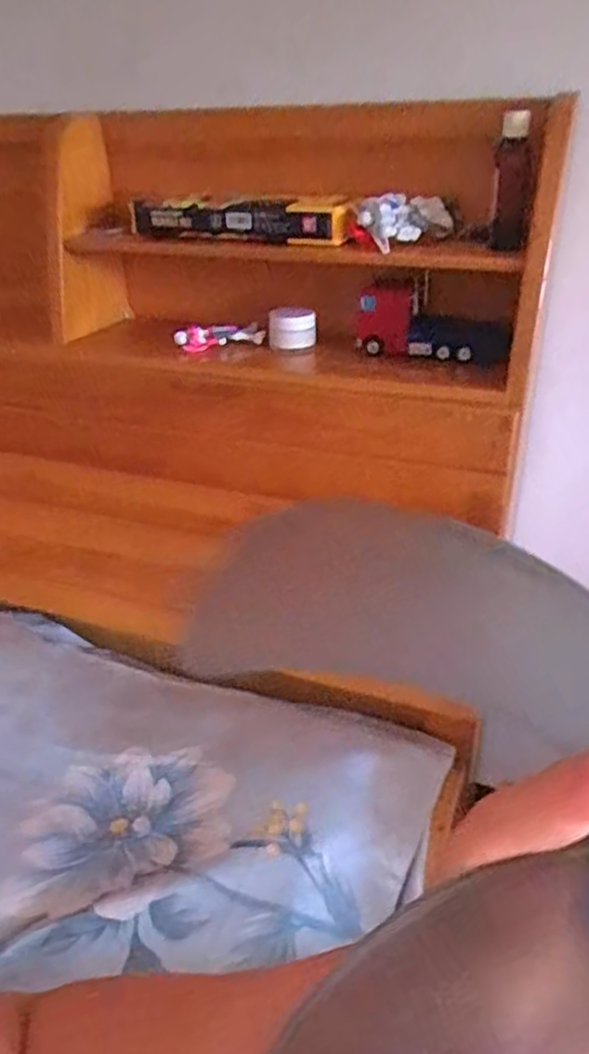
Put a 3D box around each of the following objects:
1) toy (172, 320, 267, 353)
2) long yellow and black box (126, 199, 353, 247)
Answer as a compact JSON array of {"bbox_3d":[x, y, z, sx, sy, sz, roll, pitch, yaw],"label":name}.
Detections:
[{"bbox_3d":[-0.088,-0.223,0.833,0.104,0.032,0.020,-8,32,-11],"label":"toy"},{"bbox_3d":[-0.068,-0.338,0.781,0.263,0.040,0.054,9,33,17],"label":"long yellow and black box"}]

